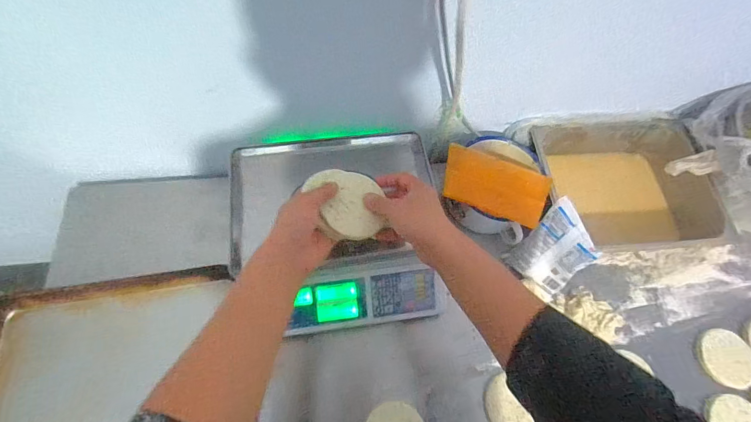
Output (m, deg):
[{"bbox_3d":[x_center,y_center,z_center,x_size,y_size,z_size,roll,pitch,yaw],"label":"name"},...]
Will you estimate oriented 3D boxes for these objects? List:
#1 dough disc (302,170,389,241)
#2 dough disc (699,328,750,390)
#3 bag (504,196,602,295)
[{"bbox_3d":[-0.033,-0.015,0.485,0.092,0.008,0.112,-35,82,-28],"label":"dough disc"},{"bbox_3d":[0.633,0.264,0.639,0.097,0.006,0.094,0,69,-1],"label":"dough disc"},{"bbox_3d":[0.313,0.069,0.623,0.022,0.153,0.100,-15,53,-46],"label":"bag"}]

